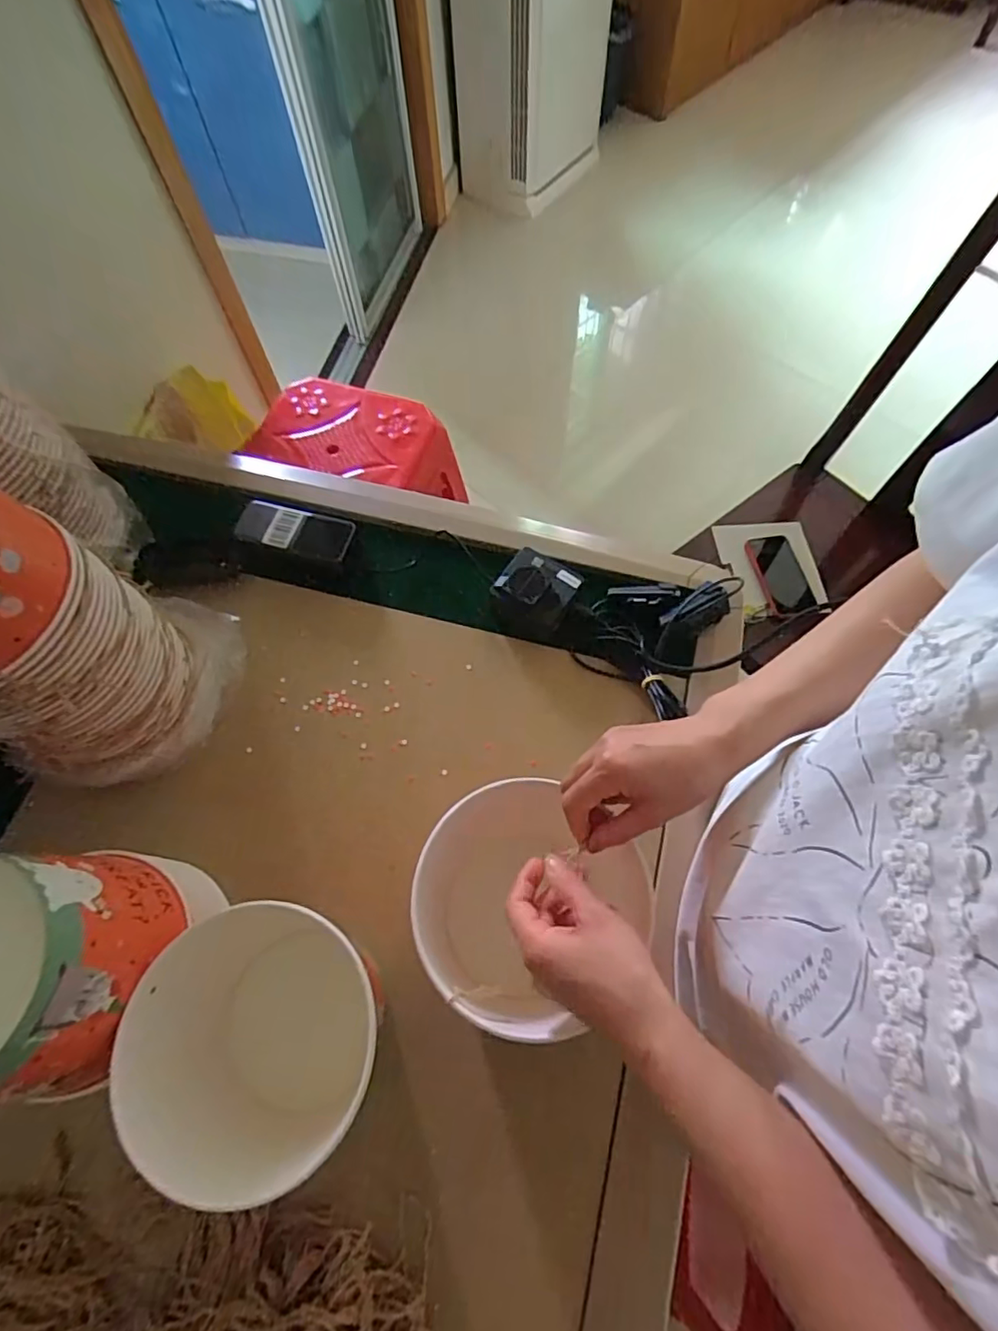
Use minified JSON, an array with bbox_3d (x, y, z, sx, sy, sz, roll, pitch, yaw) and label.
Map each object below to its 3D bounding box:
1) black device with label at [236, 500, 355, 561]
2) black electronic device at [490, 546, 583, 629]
[{"bbox_3d":[-0.223,-0.150,0.655,0.121,0.012,0.050,12,74,0],"label":"black device with label"},{"bbox_3d":[0.041,-0.080,0.634,0.077,0.037,0.070,32,70,15],"label":"black electronic device"}]

